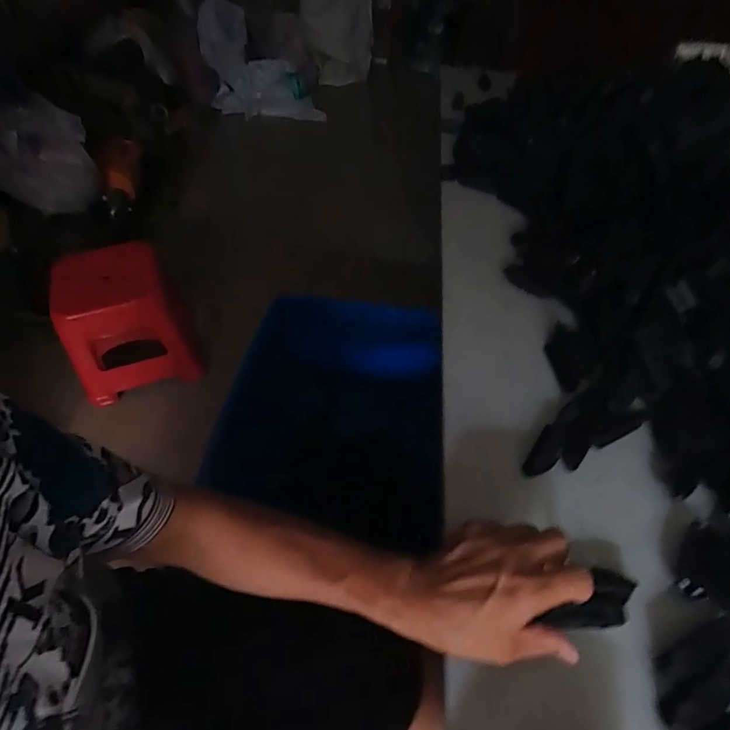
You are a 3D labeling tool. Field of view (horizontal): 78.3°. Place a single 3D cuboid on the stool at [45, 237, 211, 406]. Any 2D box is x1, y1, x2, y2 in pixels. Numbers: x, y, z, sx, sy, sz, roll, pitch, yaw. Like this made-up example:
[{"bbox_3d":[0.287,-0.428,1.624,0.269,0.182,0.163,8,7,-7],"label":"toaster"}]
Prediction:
[{"bbox_3d":[-0.586,-0.101,1.109,0.282,0.264,0.266,-24,55,-21],"label":"stool"}]

